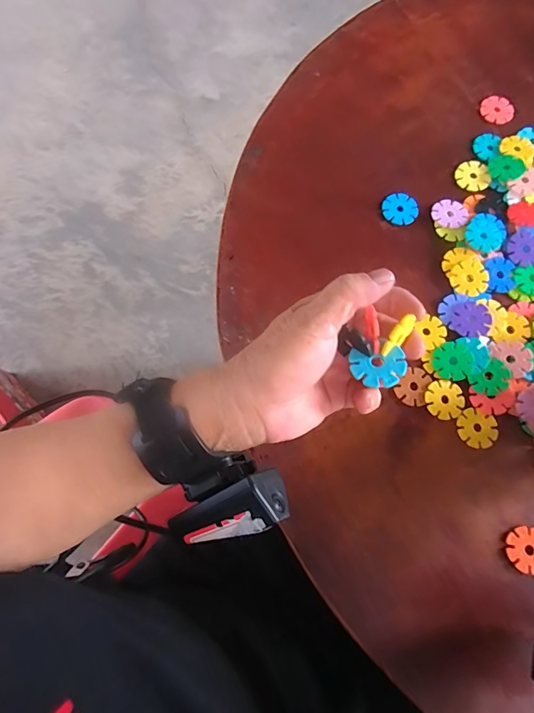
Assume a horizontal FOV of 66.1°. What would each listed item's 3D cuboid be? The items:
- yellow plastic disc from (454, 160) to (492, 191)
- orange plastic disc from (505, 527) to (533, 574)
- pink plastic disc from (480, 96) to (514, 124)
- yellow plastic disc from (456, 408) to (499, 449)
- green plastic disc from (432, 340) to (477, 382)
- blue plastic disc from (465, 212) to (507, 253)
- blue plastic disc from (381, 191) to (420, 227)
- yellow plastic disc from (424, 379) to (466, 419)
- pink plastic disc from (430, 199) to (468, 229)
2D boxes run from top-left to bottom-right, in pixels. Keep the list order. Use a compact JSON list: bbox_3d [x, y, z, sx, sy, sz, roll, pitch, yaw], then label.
[{"bbox_3d":[0.195,-0.172,0.390,0.031,0.004,0.031,0,75,0],"label":"yellow plastic disc"},{"bbox_3d":[0.192,0.142,0.302,0.029,0.006,0.029,0,75,0],"label":"orange plastic disc"},{"bbox_3d":[0.232,-0.248,0.413,0.032,0.004,0.031,0,75,0],"label":"pink plastic disc"},{"bbox_3d":[0.167,0.057,0.325,0.031,0.004,0.030,0,75,0],"label":"yellow plastic disc"},{"bbox_3d":[0.152,0.004,0.335,0.031,0.005,0.031,0,75,0],"label":"green plastic disc"},{"bbox_3d":[0.196,-0.111,0.366,0.042,0.004,0.035,-29,77,-11],"label":"blue plastic disc"},{"bbox_3d":[0.123,-0.136,0.379,0.033,0.004,0.032,0,75,0],"label":"blue plastic disc"},{"bbox_3d":[0.143,0.034,0.329,0.031,0.004,0.031,0,75,0],"label":"yellow plastic disc"},{"bbox_3d":[0.168,-0.131,0.377,0.033,0.004,0.031,-1,72,2],"label":"pink plastic disc"}]

